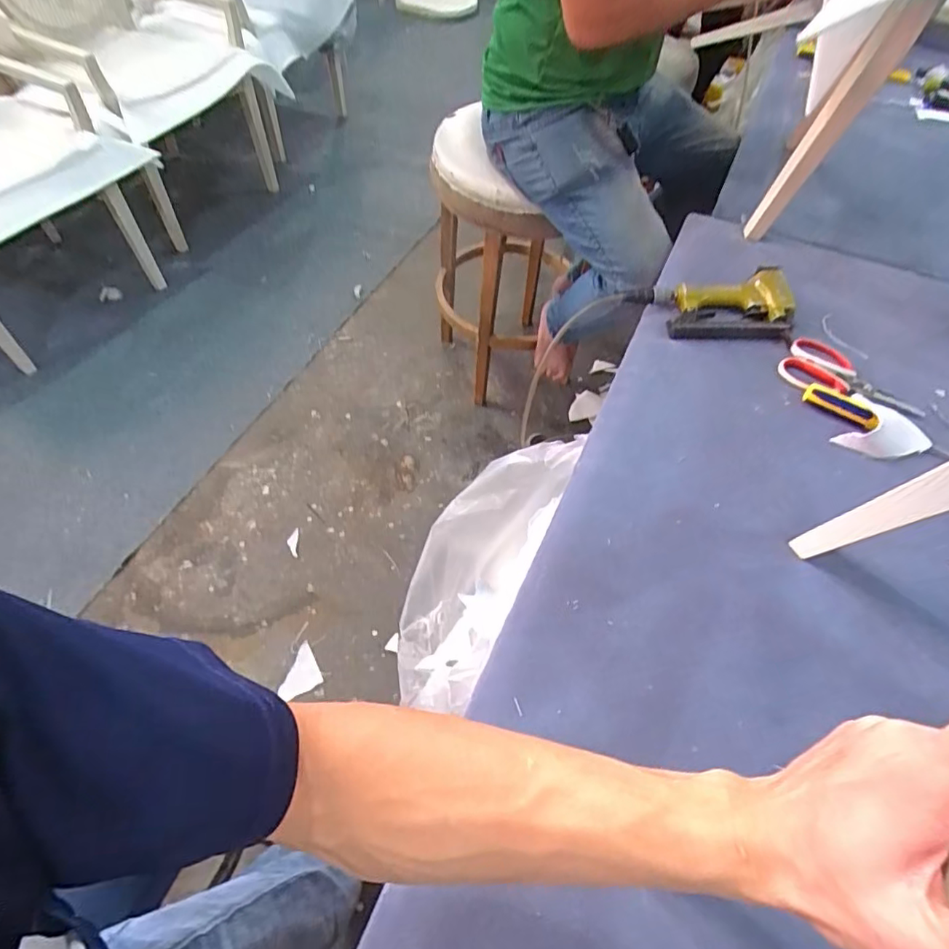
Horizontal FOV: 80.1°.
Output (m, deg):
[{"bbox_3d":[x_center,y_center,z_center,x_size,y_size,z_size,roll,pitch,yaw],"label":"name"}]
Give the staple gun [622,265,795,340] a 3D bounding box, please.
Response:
[{"bbox_3d":[0.378,-0.262,0.877,0.229,0.047,0.138,-6,57,-6],"label":"staple gun"}]

